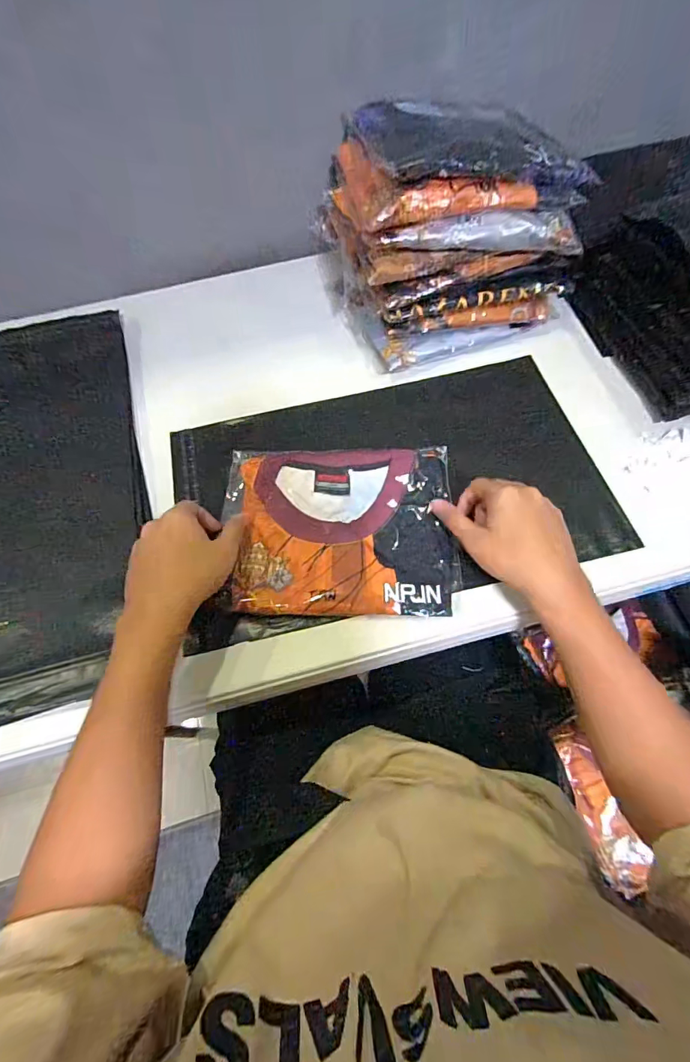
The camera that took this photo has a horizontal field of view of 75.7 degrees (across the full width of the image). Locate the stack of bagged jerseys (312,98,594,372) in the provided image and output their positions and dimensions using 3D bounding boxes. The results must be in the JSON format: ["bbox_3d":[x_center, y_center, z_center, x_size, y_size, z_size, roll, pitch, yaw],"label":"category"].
[{"bbox_3d":[0.121,-0.381,0.536,0.254,0.195,0.252,-18,65,-5],"label":"stack of bagged jerseys"}]

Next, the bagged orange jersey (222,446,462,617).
[{"bbox_3d":[-0.008,-0.006,0.466,0.240,0.019,0.191,-1,65,1],"label":"bagged orange jersey"}]

